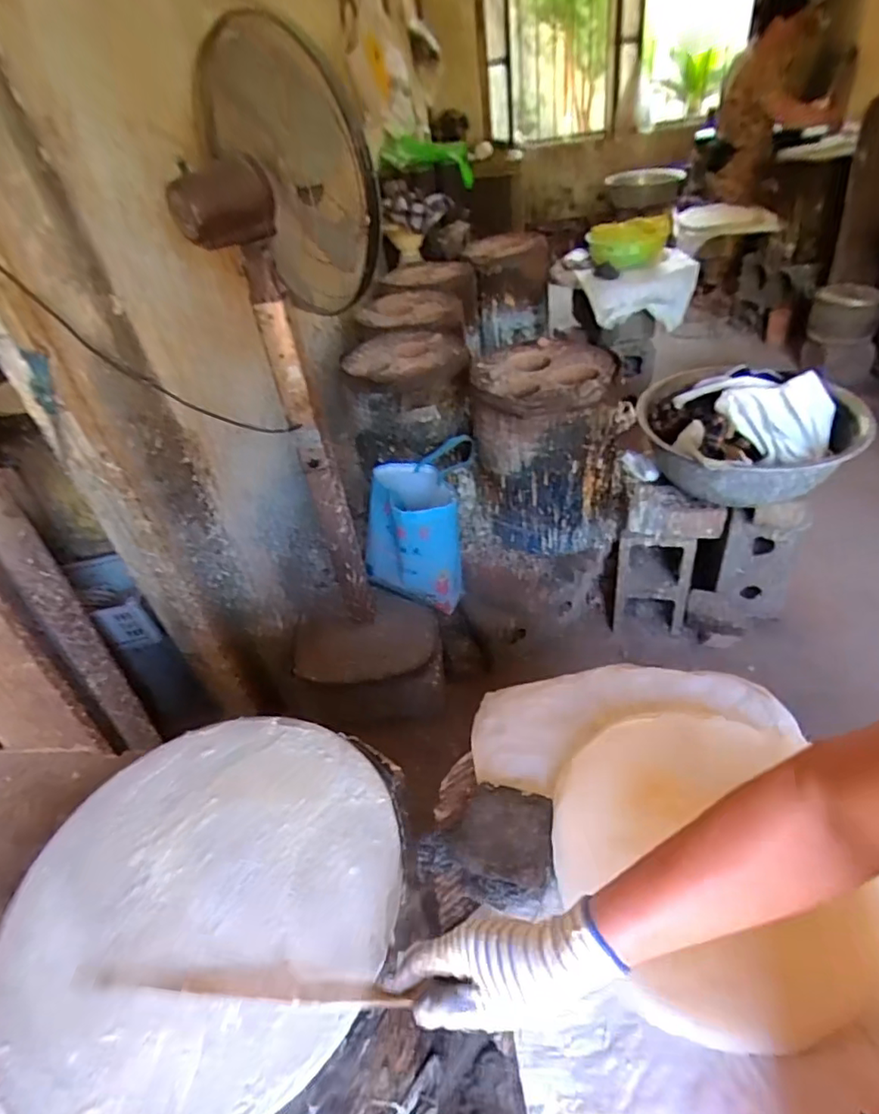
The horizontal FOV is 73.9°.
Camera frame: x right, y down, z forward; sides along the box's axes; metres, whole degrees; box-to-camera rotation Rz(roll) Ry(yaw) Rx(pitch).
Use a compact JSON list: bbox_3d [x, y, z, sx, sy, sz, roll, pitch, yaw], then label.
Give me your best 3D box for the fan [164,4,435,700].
[{"bbox_3d":[-0.281,-0.323,1.348,0.389,1.277,0.496,-15,38,-10],"label":"fan"}]

